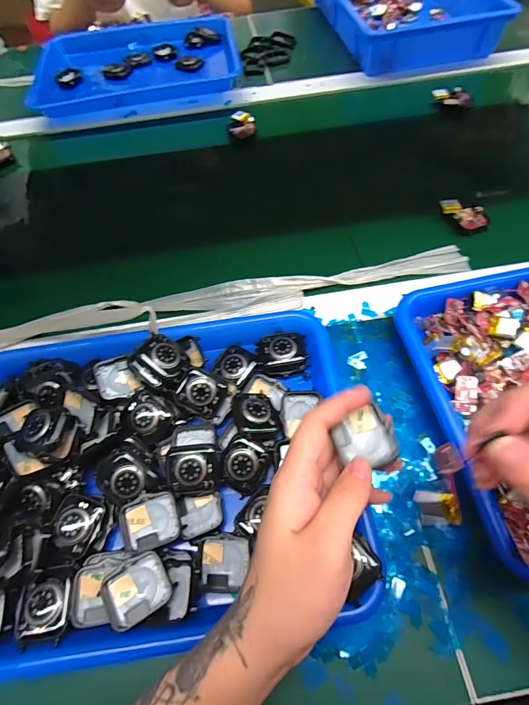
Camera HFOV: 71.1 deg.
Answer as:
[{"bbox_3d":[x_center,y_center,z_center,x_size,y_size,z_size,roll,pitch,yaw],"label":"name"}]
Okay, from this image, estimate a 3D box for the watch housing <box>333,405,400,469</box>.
[{"bbox_3d":[0.065,0.056,0.243,0.036,0.012,0.037,-17,63,-5],"label":"watch housing"}]

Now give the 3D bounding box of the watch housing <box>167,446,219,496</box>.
[{"bbox_3d":[-0.056,0.093,0.295,0.041,0.011,0.037,-2,62,3],"label":"watch housing"}]

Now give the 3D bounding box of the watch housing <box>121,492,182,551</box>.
[{"bbox_3d":[-0.087,0.129,0.283,0.040,0.011,0.036,-17,63,-5],"label":"watch housing"}]

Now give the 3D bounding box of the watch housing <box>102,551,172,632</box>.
[{"bbox_3d":[-0.089,0.166,0.261,0.040,0.012,0.037,-30,64,-11],"label":"watch housing"}]

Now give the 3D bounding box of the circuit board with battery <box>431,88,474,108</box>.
[{"bbox_3d":[0.285,-0.387,0.560,0.057,0.011,0.032,8,63,8],"label":"circuit board with battery"}]

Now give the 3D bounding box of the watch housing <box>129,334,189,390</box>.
[{"bbox_3d":[-0.093,0.009,0.331,0.043,0.012,0.043,41,78,-5],"label":"watch housing"}]

